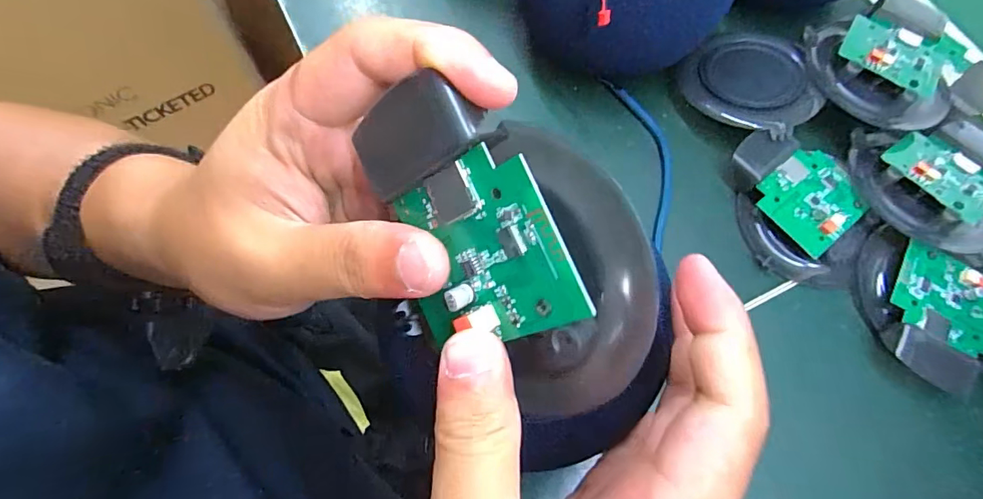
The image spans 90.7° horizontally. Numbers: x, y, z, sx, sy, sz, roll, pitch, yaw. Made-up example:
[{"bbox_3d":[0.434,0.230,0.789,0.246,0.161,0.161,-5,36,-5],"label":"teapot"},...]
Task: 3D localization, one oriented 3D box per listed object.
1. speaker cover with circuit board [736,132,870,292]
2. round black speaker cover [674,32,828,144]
[{"bbox_3d":[0.188,-0.025,0.293,0.067,0.016,0.093,-6,71,-3],"label":"speaker cover with circuit board"},{"bbox_3d":[0.172,-0.112,0.319,0.082,0.020,0.082,0,70,0],"label":"round black speaker cover"}]

